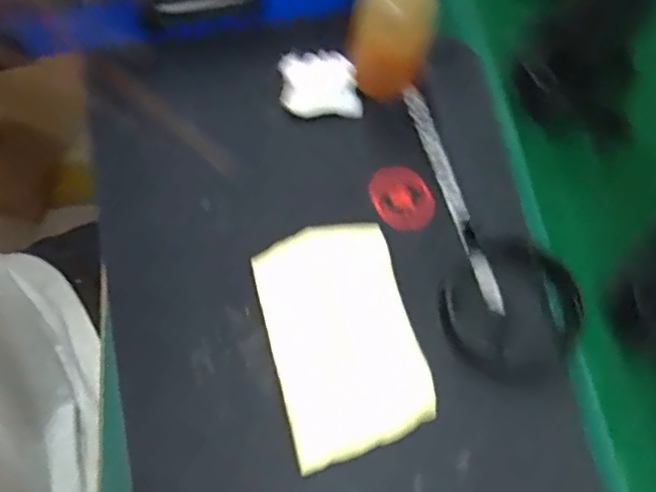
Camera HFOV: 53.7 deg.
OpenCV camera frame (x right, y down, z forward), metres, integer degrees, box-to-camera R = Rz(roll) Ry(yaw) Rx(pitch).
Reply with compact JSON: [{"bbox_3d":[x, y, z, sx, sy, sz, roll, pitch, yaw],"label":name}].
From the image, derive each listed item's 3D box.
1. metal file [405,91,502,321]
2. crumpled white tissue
[{"bbox_3d":[0.101,-0.048,0.536,0.018,0.005,0.218,-11,63,-12],"label":"metal file"},{"bbox_3d":[-0.007,-0.142,0.567,0.070,0.029,0.053,4,61,-5],"label":"crumpled white tissue"}]

